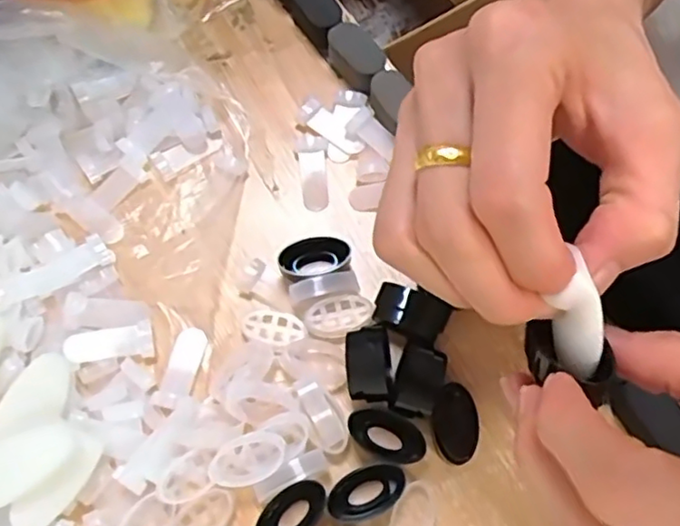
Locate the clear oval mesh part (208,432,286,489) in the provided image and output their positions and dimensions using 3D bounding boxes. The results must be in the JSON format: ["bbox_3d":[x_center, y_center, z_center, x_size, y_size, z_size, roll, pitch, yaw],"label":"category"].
[{"bbox_3d":[-0.039,0.083,0.262,0.032,0.013,0.019,-17,68,-10],"label":"clear oval mesh part"}]

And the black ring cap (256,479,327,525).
[{"bbox_3d":[-0.021,0.106,0.261,0.020,0.011,0.035,41,75,15],"label":"black ring cap"}]

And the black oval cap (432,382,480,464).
[{"bbox_3d":[0.050,0.070,0.270,0.018,0.005,0.033,-6,78,14],"label":"black oval cap"}]

